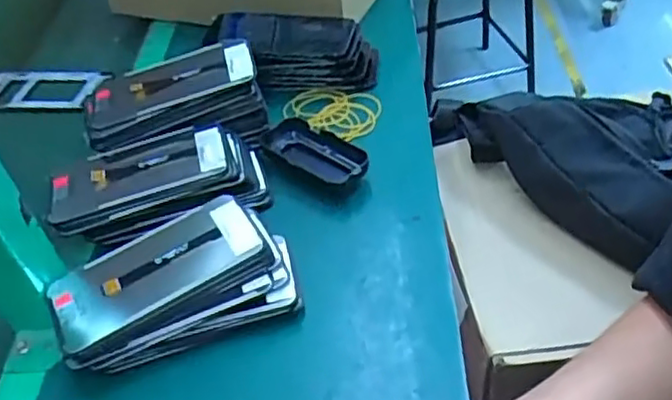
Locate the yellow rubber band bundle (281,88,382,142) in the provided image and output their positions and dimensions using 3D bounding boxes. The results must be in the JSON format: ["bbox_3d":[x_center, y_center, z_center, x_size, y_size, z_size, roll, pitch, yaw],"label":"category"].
[{"bbox_3d":[-0.005,-0.087,0.686,0.101,0.015,0.081,-2,44,6],"label":"yellow rubber band bundle"}]

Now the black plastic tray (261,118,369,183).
[{"bbox_3d":[-0.018,-0.044,0.627,0.111,0.027,0.048,30,55,33],"label":"black plastic tray"}]

